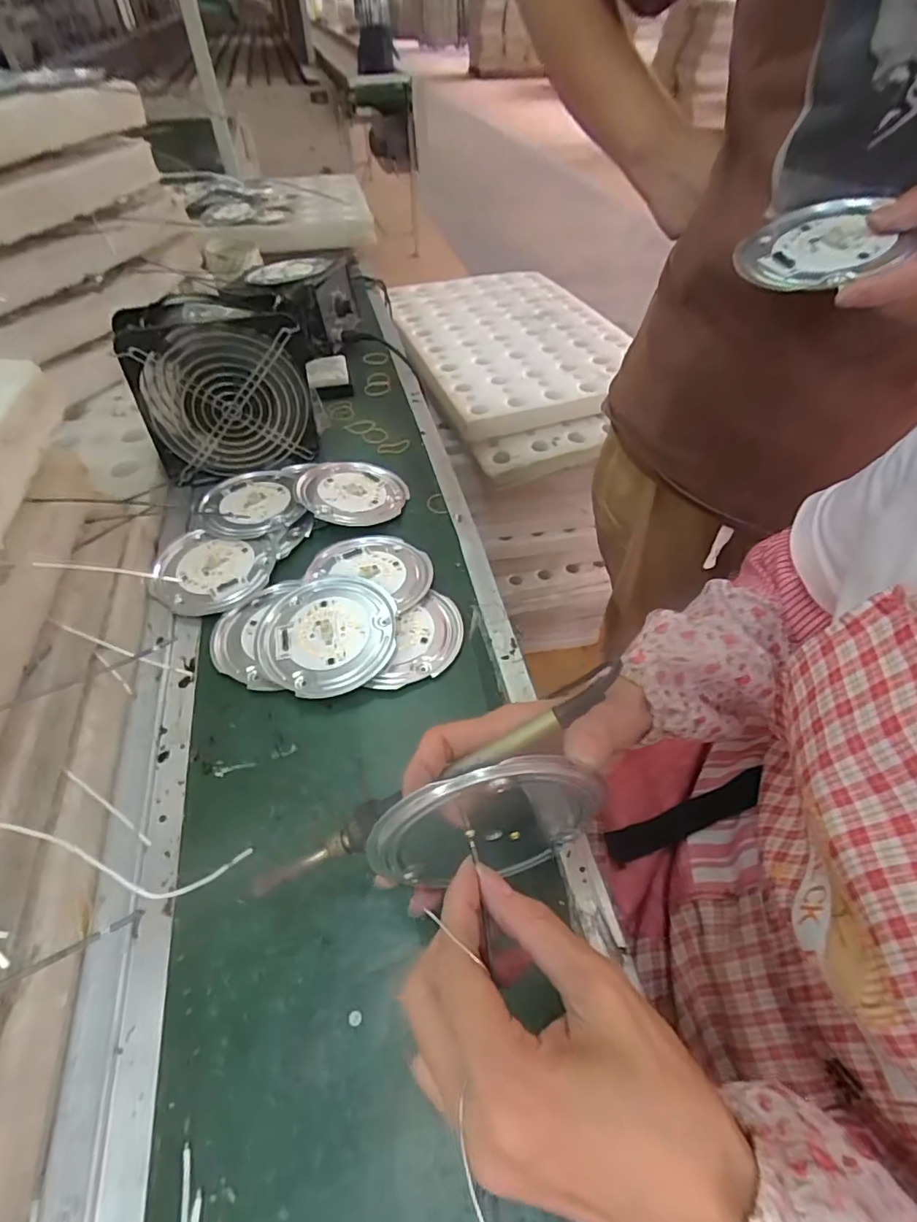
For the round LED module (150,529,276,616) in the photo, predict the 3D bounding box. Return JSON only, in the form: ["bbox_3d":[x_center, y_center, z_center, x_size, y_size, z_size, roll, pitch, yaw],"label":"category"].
[{"bbox_3d":[-0.207,-0.034,0.461,0.091,0.014,0.088,0,49,0],"label":"round LED module"}]

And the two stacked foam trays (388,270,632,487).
[{"bbox_3d":[0.101,-0.473,1.005,0.371,0.076,0.608,-14,50,-11],"label":"two stacked foam trays"}]

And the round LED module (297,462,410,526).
[{"bbox_3d":[-0.102,-0.119,0.526,0.101,0.020,0.090,-18,51,-15],"label":"round LED module"}]

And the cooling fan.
[{"bbox_3d":[-0.216,-0.210,0.518,0.162,0.152,0.061,-19,51,-15],"label":"cooling fan"}]

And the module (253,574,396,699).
[{"bbox_3d":[-0.100,0.017,0.411,0.102,0.018,0.103,0,49,0],"label":"module"}]

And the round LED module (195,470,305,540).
[{"bbox_3d":[-0.199,-0.103,0.516,0.092,0.013,0.101,0,49,0],"label":"round LED module"}]

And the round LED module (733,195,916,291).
[{"bbox_3d":[0.226,-0.228,0.339,0.089,0.013,0.092,-32,52,1],"label":"round LED module"}]

